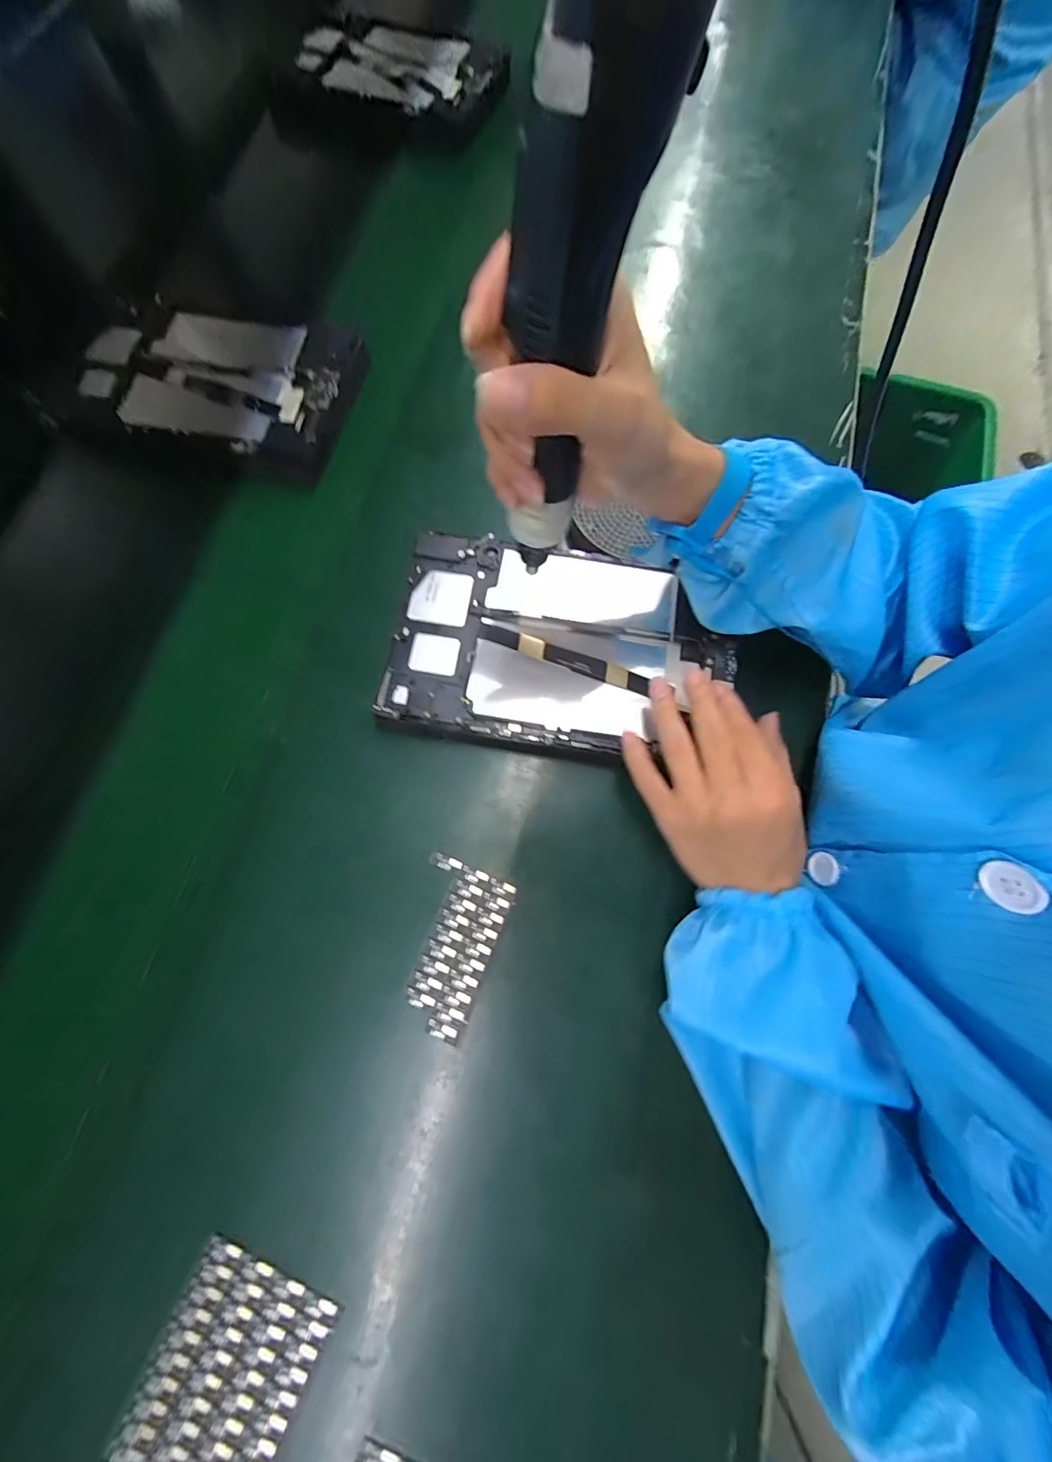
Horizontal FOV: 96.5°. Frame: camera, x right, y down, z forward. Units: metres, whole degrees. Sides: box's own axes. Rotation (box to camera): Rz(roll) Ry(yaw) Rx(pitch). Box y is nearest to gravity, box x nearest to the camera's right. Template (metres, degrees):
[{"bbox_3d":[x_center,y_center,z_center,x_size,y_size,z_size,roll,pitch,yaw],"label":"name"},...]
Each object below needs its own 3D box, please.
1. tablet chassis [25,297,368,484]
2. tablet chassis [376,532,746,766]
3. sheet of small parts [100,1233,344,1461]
[{"bbox_3d":[-0.277,-0.306,0.409,0.267,0.016,0.160,14,78,3],"label":"tablet chassis"},{"bbox_3d":[0.024,-0.061,0.331,0.233,0.019,0.149,9,76,1],"label":"tablet chassis"},{"bbox_3d":[-0.163,0.349,0.252,0.082,0.004,0.105,24,76,9],"label":"sheet of small parts"}]

